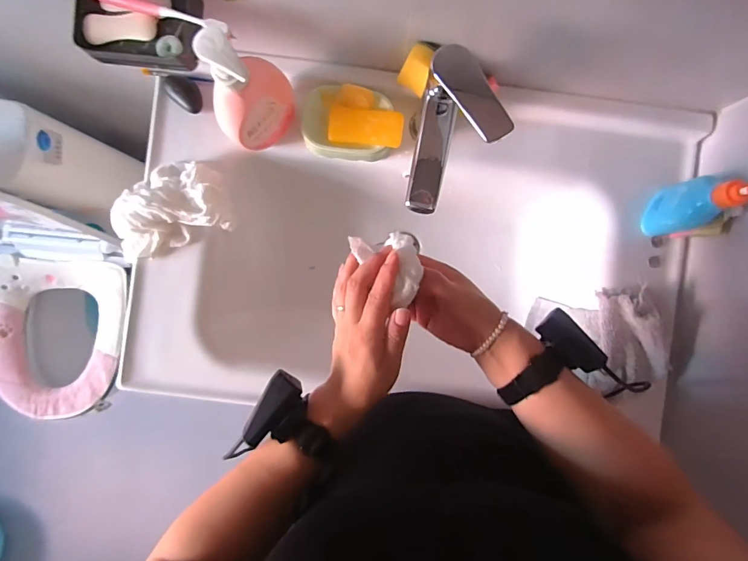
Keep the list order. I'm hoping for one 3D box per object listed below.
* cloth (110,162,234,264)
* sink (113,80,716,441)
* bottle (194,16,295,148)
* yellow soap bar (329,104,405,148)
[{"bbox_3d":[-0.300,-0.105,0.555,0.171,0.049,0.117,-23,89,-1],"label":"cloth"},{"bbox_3d":[0.060,-0.044,0.649,0.819,0.170,0.478,4,89,0],"label":"sink"},{"bbox_3d":[-0.146,-0.216,0.462,0.102,0.197,0.054,-30,89,-1],"label":"bottle"},{"bbox_3d":[-0.014,-0.214,0.540,0.106,0.018,0.050,10,89,0],"label":"yellow soap bar"}]

